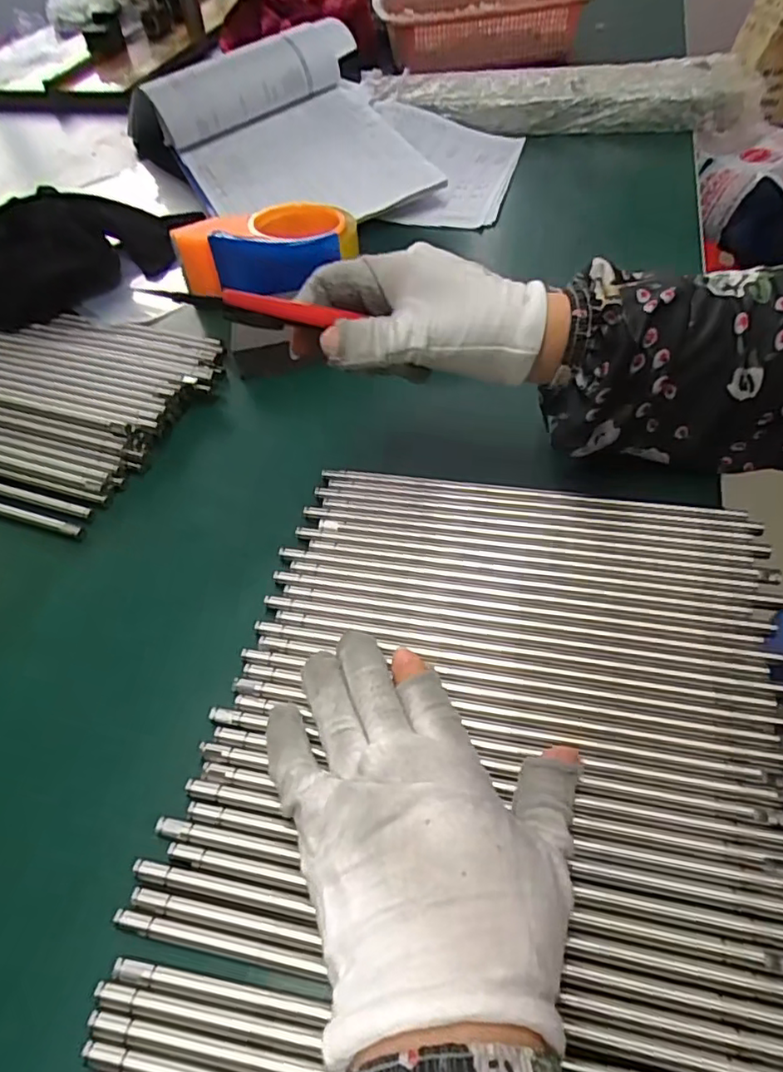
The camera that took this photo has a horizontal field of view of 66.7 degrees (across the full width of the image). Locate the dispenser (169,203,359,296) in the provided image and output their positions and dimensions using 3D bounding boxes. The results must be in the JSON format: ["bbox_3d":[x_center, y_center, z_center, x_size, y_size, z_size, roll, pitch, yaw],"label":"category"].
[{"bbox_3d":[-0.097,-0.232,0.490,0.146,0.051,0.078,-20,52,-9],"label":"dispenser"}]

